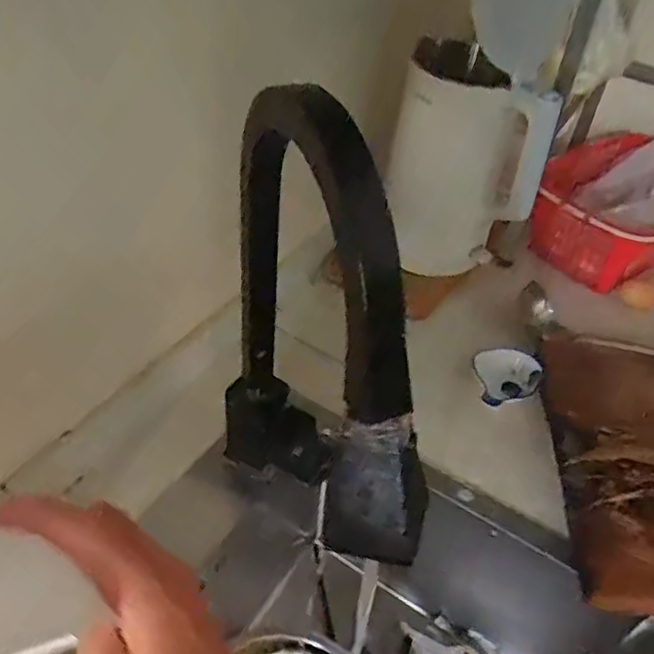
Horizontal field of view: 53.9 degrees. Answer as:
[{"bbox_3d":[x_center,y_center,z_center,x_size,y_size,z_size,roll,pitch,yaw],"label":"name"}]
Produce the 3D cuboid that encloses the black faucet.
[{"bbox_3d":[-0.014,0.045,0.422,0.069,0.373,0.241,-8,45,-13],"label":"black faucet"}]

